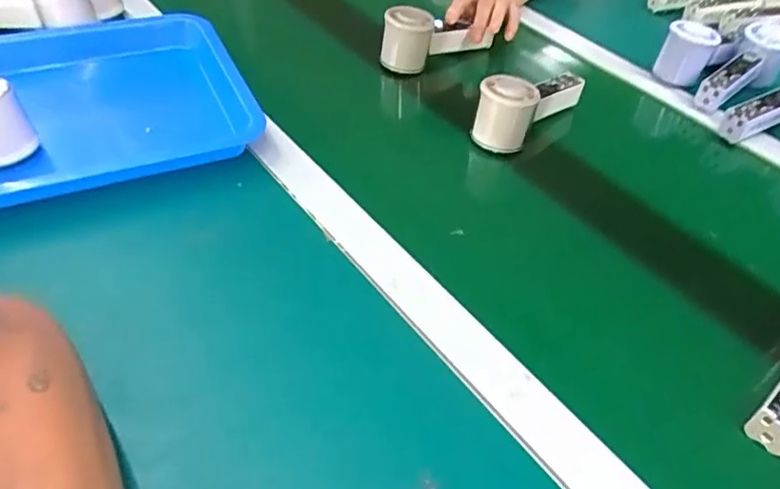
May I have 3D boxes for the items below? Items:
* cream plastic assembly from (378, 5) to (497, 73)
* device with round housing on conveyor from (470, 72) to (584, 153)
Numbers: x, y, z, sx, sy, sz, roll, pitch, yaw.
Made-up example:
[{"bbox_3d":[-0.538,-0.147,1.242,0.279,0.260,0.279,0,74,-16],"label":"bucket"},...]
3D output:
[{"bbox_3d":[0.051,-0.244,0.700,0.121,0.065,0.041,-20,52,-22],"label":"cream plastic assembly"},{"bbox_3d":[0.144,-0.151,0.614,0.054,0.054,0.146,34,53,24],"label":"device with round housing on conveyor"}]

